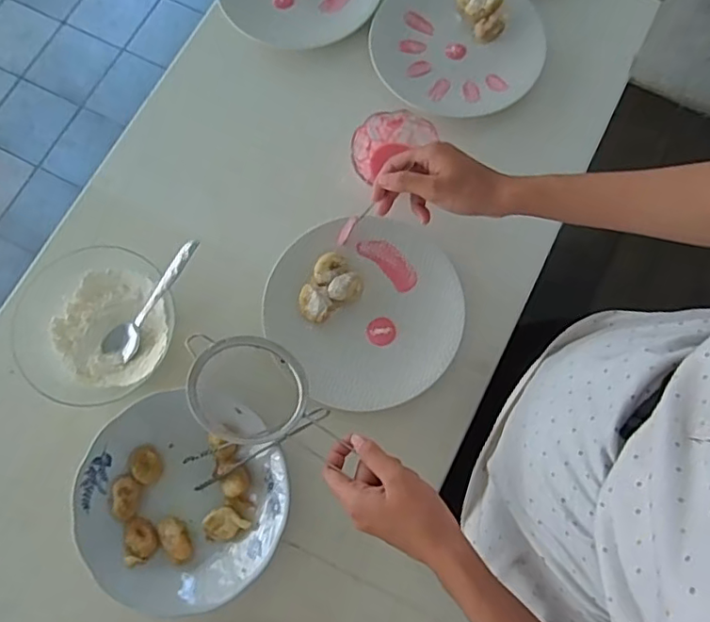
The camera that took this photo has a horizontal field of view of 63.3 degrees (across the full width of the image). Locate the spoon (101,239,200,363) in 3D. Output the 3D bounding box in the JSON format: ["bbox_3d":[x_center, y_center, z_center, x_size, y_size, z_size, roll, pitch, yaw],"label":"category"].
[{"bbox_3d":[-0.204,-0.011,0.584,0.037,0.019,0.155,42,104,11],"label":"spoon"}]

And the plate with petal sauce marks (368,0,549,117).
[{"bbox_3d":[0.125,-0.321,0.684,0.204,0.042,0.196,0,75,1],"label":"plate with petal sauce marks"}]

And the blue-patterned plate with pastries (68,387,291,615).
[{"bbox_3d":[-0.166,0.182,0.541,0.189,0.031,0.172,0,75,1],"label":"blue-patterned plate with pastries"}]

